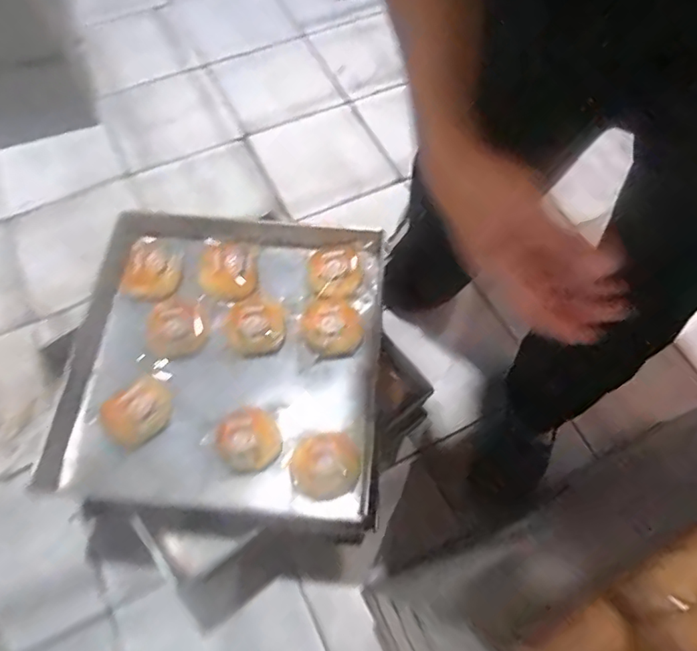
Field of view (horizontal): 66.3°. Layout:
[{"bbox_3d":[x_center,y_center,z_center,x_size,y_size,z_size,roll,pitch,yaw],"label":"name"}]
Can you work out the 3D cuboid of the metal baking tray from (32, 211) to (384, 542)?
[{"bbox_3d":[-0.180,0.041,0.824,0.442,0.076,0.479,4,63,1],"label":"metal baking tray"}]

